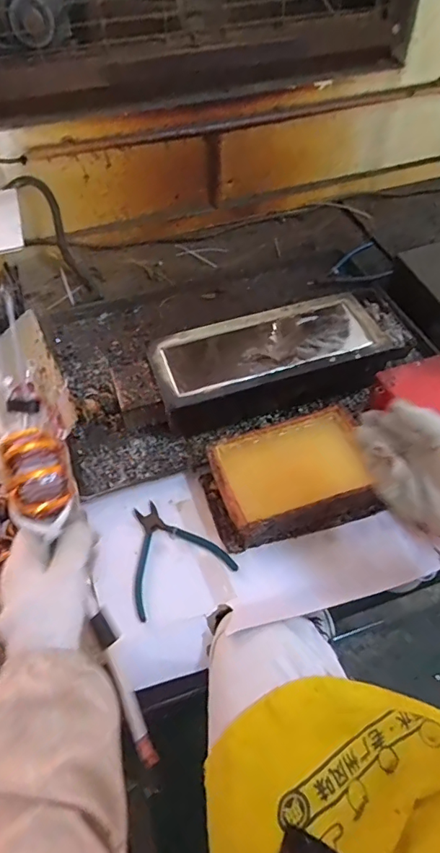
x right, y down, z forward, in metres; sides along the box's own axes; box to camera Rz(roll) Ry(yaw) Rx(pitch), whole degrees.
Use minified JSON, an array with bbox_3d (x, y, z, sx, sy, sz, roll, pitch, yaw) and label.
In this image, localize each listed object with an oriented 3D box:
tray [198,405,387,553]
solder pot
[{"bbox_3d":[0.091,0.066,0.633,0.213,0.064,0.137,-16,53,-10],"label":"tray"},{"bbox_3d":[0.087,-0.101,0.750,0.371,0.087,0.150,-14,53,-8],"label":"solder pot"}]

